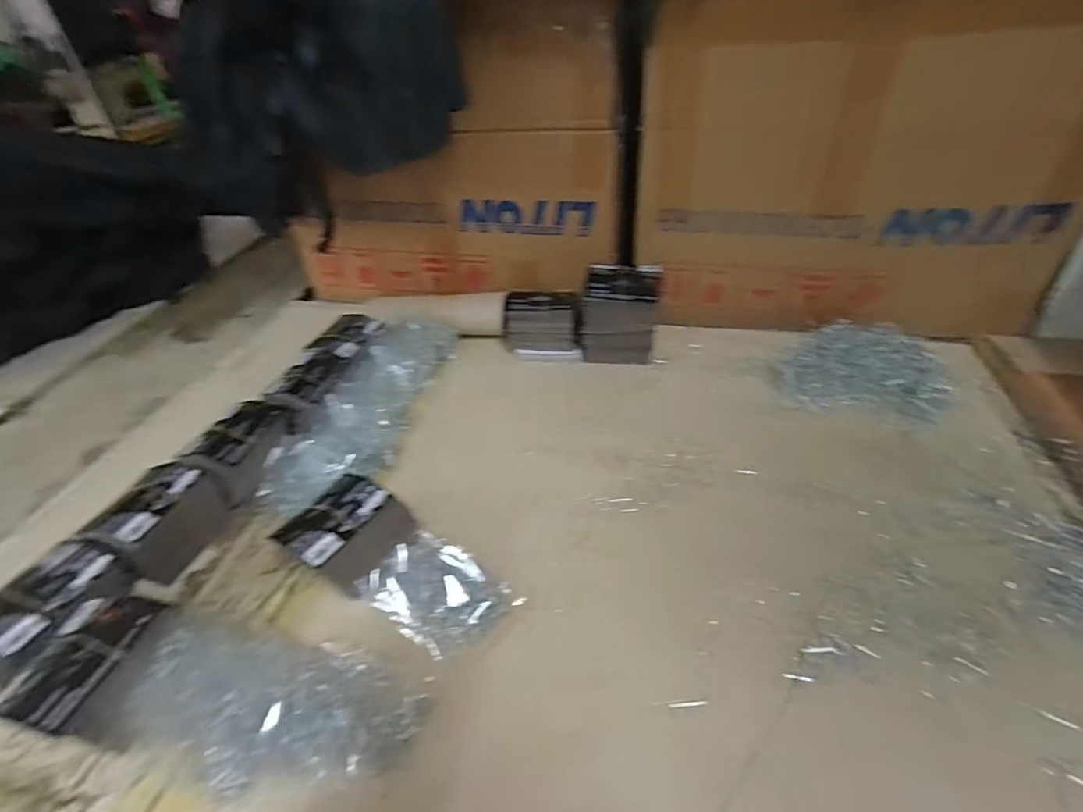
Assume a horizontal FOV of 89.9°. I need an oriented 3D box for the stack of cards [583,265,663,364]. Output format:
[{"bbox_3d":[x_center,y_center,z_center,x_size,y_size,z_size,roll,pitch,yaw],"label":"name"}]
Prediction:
[{"bbox_3d":[0.116,-0.127,0.795,0.110,0.139,0.066,4,41,15],"label":"stack of cards"}]

